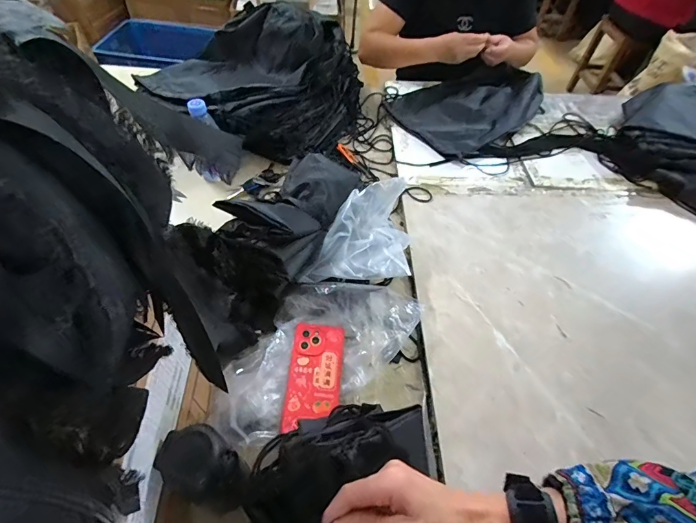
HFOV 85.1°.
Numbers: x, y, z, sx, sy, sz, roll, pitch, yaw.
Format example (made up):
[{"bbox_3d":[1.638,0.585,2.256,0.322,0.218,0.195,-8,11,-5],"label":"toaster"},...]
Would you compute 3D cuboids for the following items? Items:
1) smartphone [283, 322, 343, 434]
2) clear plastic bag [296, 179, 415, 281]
[{"bbox_3d":[-0.048,0.165,0.561,0.076,0.008,0.154,5,58,-2],"label":"smartphone"},{"bbox_3d":[0.021,-0.053,0.647,0.166,0.085,0.163,8,53,2],"label":"clear plastic bag"}]

